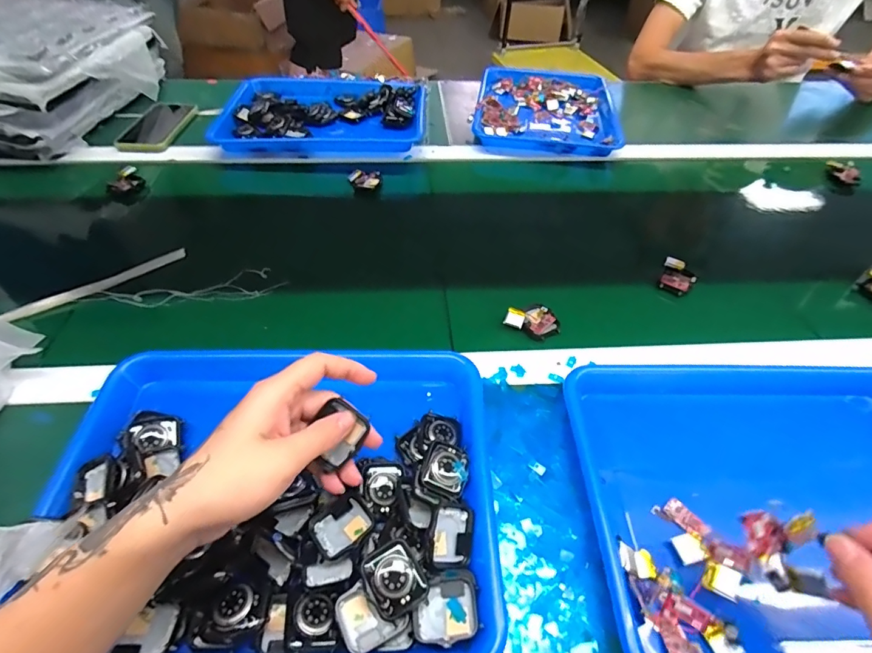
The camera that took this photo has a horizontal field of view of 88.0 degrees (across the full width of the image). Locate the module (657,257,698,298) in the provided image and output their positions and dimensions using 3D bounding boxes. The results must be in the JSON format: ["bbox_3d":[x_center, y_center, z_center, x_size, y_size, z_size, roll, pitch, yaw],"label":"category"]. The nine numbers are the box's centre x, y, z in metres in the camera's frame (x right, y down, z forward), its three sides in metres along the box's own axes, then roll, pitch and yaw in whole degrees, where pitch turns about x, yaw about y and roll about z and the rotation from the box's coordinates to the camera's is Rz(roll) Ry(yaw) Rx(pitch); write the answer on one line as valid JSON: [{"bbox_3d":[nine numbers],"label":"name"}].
[{"bbox_3d":[0.293,-0.060,0.549,0.041,0.015,0.047,32,56,23],"label":"module"}]

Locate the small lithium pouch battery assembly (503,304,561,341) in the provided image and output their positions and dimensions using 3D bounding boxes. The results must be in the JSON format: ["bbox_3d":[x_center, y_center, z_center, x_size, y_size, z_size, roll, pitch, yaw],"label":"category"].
[{"bbox_3d":[0.108,-0.008,0.497,0.057,0.015,0.042,19,52,14],"label":"small lithium pouch battery assembly"}]

